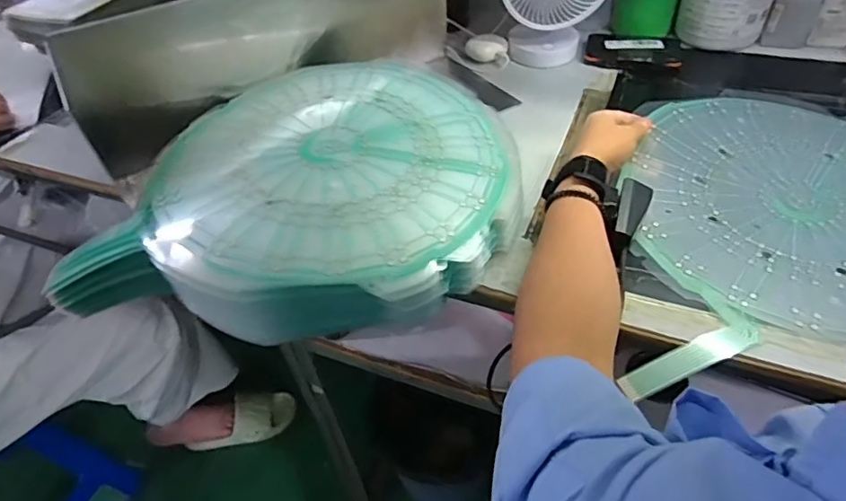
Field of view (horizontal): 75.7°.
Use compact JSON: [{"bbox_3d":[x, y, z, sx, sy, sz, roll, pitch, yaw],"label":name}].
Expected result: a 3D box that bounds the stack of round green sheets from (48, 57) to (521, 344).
[{"bbox_3d":[-0.097,-0.068,0.554,0.367,0.076,0.362,10,47,15],"label":"stack of round green sheets"}]

